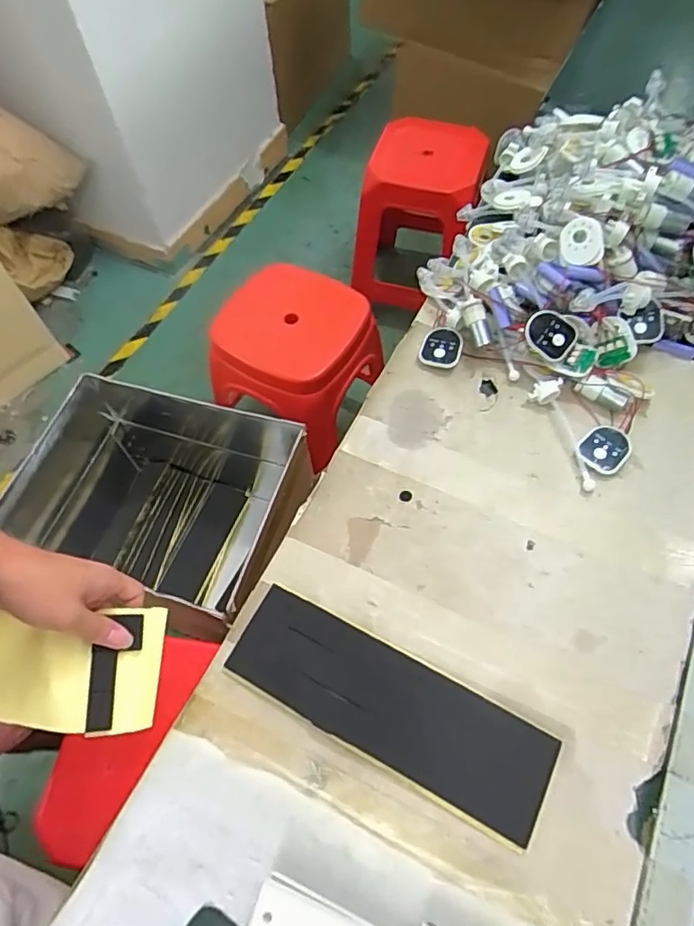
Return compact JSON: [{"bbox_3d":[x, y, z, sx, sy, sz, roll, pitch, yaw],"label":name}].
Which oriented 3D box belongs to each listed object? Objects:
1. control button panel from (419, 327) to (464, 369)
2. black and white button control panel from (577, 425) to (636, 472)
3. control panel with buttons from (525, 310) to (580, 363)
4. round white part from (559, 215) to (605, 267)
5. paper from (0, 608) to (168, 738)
[{"bbox_3d":[0.119,-0.145,0.707,0.050,0.011,0.049,18,92,5],"label":"control button panel"},{"bbox_3d":[0.292,-0.017,0.633,0.061,0.006,0.052,-43,81,-11],"label":"black and white button control panel"},{"bbox_3d":[0.238,-0.150,0.656,0.059,0.008,0.046,37,101,-4],"label":"control panel with buttons"},{"bbox_3d":[0.280,-0.265,0.673,0.055,0.014,0.055,5,101,26],"label":"round white part"},{"bbox_3d":[-0.261,0.171,0.463,0.204,0.021,0.096,6,81,-17],"label":"paper"}]

